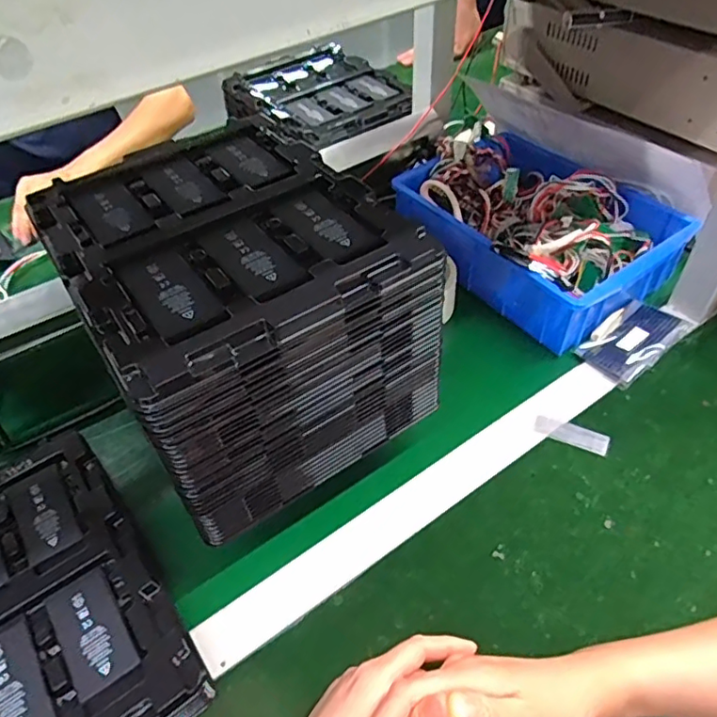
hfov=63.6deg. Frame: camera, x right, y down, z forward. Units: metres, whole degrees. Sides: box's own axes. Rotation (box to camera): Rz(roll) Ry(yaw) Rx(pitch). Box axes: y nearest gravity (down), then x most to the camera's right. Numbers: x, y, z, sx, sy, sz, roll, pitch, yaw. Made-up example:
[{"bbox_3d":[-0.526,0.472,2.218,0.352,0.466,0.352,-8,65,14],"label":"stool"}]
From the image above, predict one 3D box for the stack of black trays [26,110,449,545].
[{"bbox_3d":[-0.099,-0.037,0.480,0.209,0.181,0.266,-29,52,-21],"label":"stack of black trays"}]

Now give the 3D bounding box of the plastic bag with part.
[{"bbox_3d":[0.286,-0.025,0.601,0.120,0.018,0.070,-33,53,-24],"label":"plastic bag with part"}]

